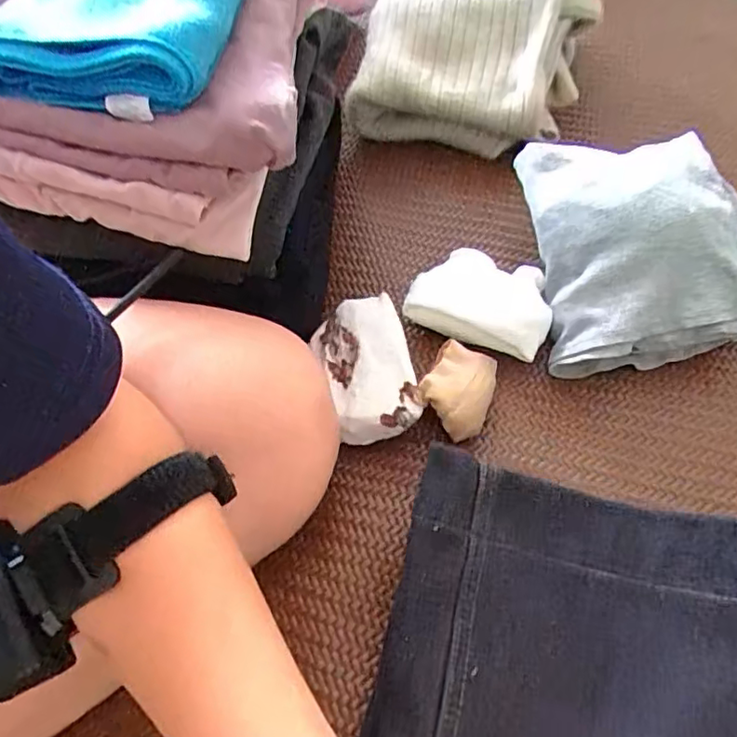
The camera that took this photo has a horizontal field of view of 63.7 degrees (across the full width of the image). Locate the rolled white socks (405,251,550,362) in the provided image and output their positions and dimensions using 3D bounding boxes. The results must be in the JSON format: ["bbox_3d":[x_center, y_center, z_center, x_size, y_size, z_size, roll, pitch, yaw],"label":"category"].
[{"bbox_3d":[0.080,-0.045,0.426,0.096,0.037,0.063,19,61,15],"label":"rolled white socks"}]

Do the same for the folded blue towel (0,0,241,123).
[{"bbox_3d":[-0.124,-0.219,0.331,0.114,0.047,0.185,12,58,10],"label":"folded blue towel"}]

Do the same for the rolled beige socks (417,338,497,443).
[{"bbox_3d":[0.059,0.015,0.390,0.043,0.030,0.066,18,61,14],"label":"rolled beige socks"}]

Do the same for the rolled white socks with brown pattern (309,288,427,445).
[{"bbox_3d":[-0.001,0.004,0.389,0.054,0.048,0.089,-17,59,-7],"label":"rolled white socks with brown pattern"}]

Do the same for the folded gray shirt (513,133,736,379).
[{"bbox_3d":[0.191,-0.081,0.415,0.144,0.082,0.155,-5,58,1],"label":"folded gray shirt"}]

